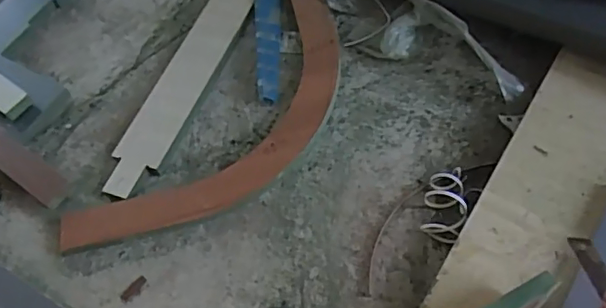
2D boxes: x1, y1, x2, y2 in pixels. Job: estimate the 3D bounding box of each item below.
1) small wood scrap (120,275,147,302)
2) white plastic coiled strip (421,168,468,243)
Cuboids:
[{"bbox_3d":[-0.199,0.160,0.673,0.015,0.004,0.035,36,69,20],"label":"small wood scrap"},{"bbox_3d":[0.165,0.060,0.661,0.045,0.038,0.093,6,62,11],"label":"white plastic coiled strip"}]

